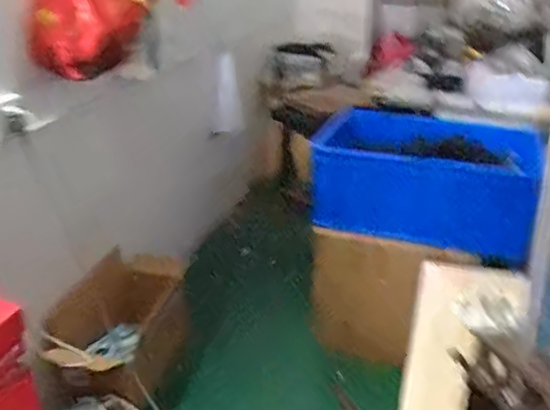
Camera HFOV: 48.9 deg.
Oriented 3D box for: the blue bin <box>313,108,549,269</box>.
[{"bbox_3d":[0.433,-0.068,1.759,0.605,0.291,0.285,9,26,19],"label":"blue bin"}]

